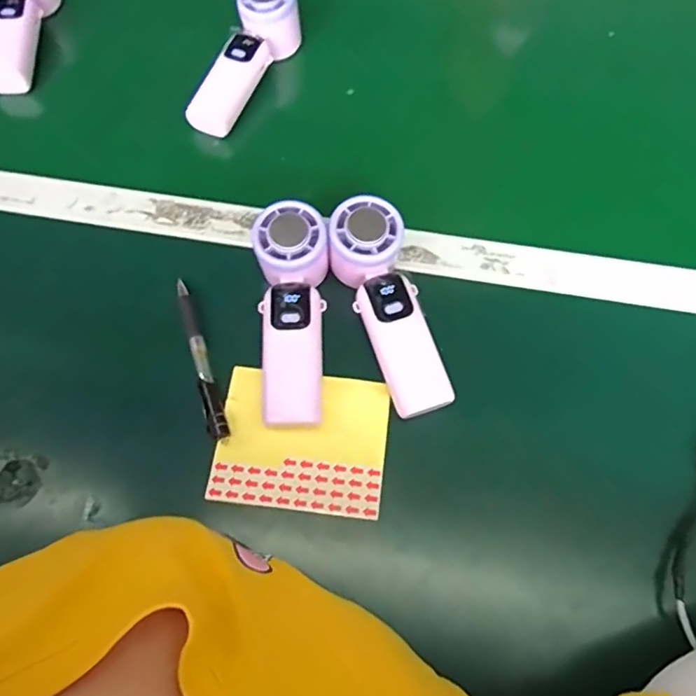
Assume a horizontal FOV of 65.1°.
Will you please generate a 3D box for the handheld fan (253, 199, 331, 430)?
[{"bbox_3d":[-0.042,-0.025,0.413,0.054,0.043,0.168,-1,80,1],"label":"handheld fan"}]

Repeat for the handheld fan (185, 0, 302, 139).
[{"bbox_3d":[-0.100,-0.279,0.534,0.050,0.049,0.165,25,82,12],"label":"handheld fan"}]

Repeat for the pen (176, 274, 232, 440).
[{"bbox_3d":[-0.115,0.006,0.418,0.014,0.011,0.138,-18,67,-8],"label":"pen"}]

